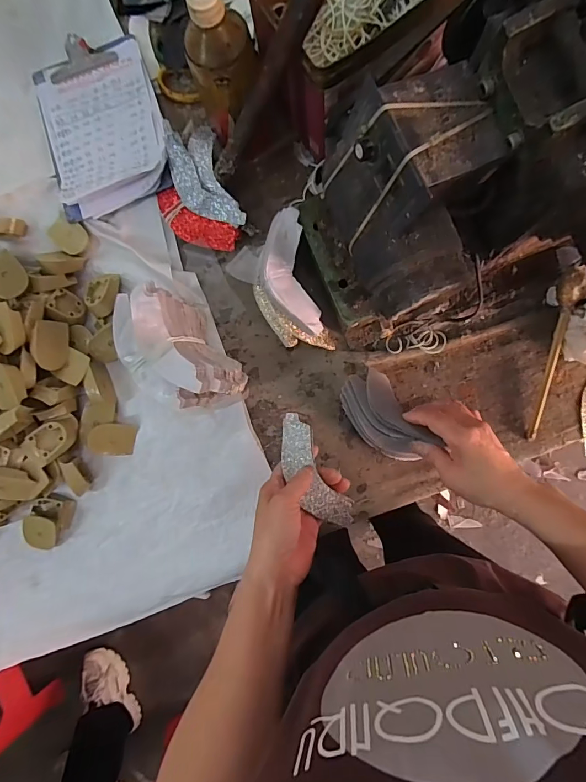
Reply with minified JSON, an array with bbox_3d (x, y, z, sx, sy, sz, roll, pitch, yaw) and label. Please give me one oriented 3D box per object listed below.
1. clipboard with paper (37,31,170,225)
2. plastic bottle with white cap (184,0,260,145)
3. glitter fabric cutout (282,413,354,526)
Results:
[{"bbox_3d":[-0.245,-0.338,0.526,0.152,0.021,0.221,-18,80,7],"label":"clipboard with paper"},{"bbox_3d":[-0.070,-0.326,0.439,0.073,0.181,0.062,-43,87,2],"label":"plastic bottle with white cap"},{"bbox_3d":[0.020,0.086,0.430,0.041,0.024,0.128,-28,86,5],"label":"glitter fabric cutout"}]

